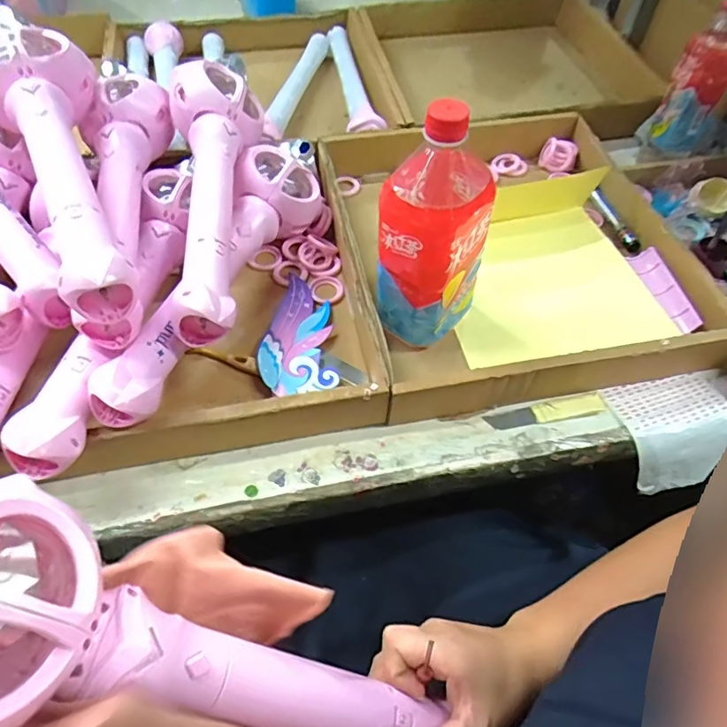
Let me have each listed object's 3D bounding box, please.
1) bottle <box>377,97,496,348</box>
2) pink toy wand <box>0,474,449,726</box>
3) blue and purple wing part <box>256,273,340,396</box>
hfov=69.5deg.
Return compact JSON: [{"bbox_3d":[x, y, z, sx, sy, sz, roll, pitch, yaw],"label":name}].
[{"bbox_3d":[0.062,-0.114,0.453,0.085,0.222,0.097,14,57,7],"label":"bottle"},{"bbox_3d":[-0.079,0.143,0.243,0.310,0.042,0.094,39,51,-30],"label":"pink toy wand"},{"bbox_3d":[-0.067,-0.031,0.519,0.070,0.014,0.146,-5,56,-5],"label":"blue and purple wing part"}]

